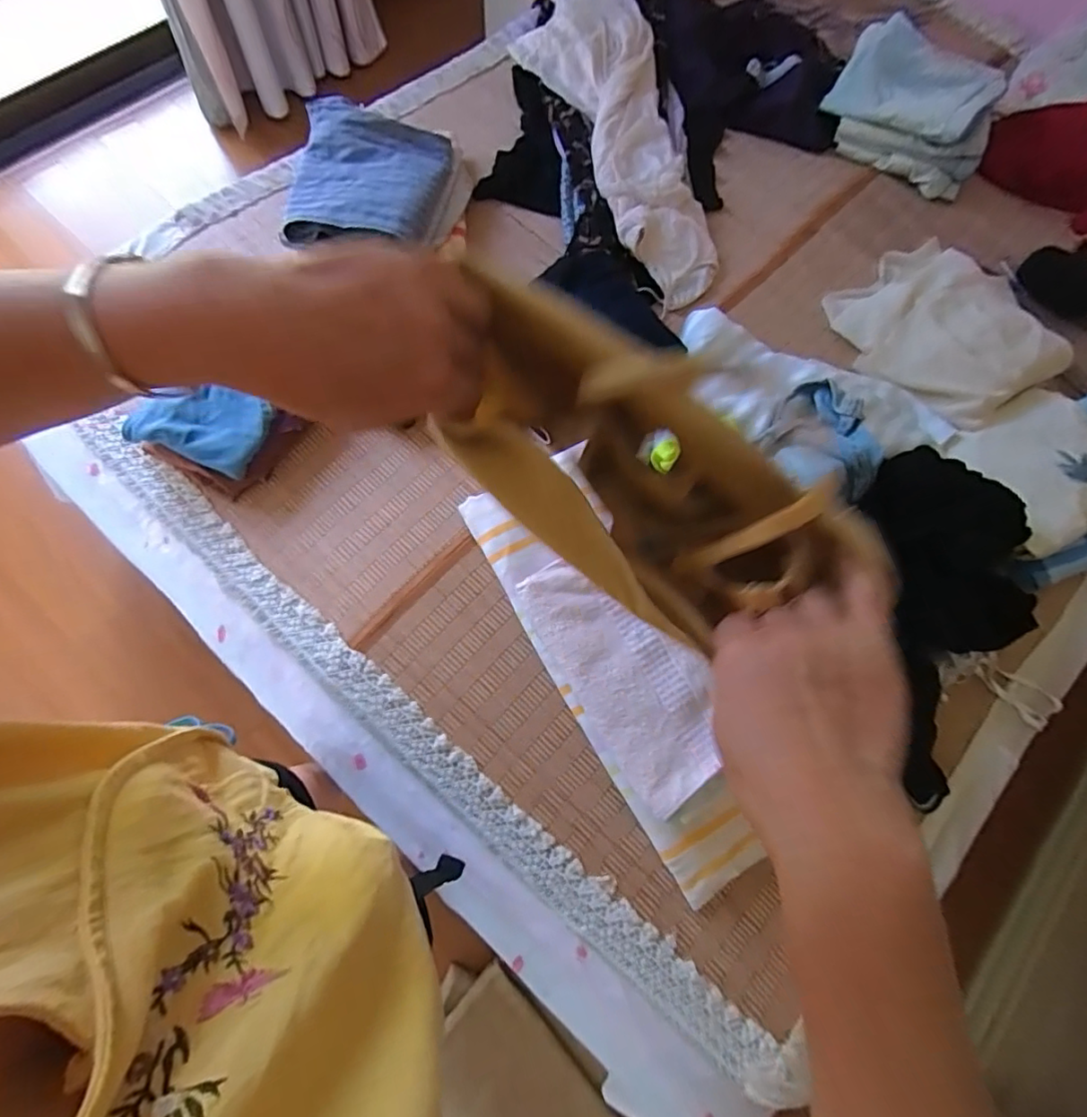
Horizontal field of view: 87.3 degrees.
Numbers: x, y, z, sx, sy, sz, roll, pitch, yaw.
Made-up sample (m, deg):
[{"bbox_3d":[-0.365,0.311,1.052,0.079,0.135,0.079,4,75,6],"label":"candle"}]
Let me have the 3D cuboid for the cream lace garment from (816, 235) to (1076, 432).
[{"bbox_3d":[0.667,-0.384,0.935,0.296,0.039,0.314,-37,75,-14],"label":"cream lace garment"}]

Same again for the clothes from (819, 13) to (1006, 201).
[{"bbox_3d":[0.695,-0.864,1.081,0.293,0.094,0.280,23,70,7],"label":"clothes"}]

